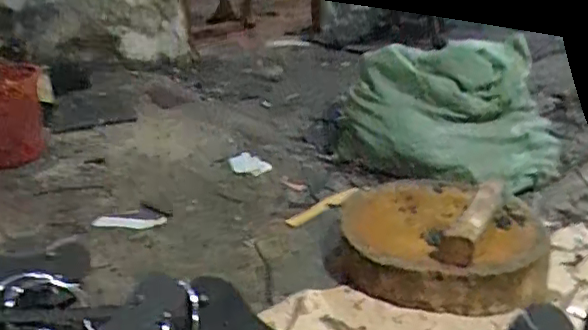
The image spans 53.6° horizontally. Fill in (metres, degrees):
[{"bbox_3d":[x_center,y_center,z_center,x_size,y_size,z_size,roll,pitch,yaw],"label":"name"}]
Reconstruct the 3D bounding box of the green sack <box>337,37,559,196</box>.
[{"bbox_3d":[0.414,-0.178,1.629,0.592,0.276,0.476,-2,23,10],"label":"green sack"}]

